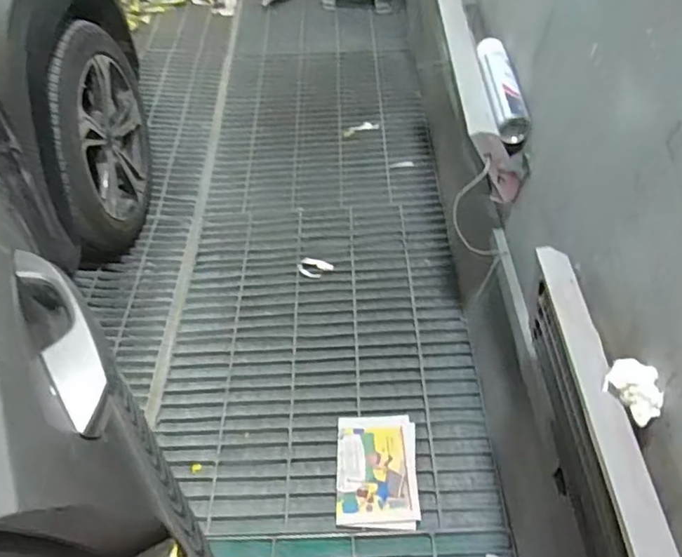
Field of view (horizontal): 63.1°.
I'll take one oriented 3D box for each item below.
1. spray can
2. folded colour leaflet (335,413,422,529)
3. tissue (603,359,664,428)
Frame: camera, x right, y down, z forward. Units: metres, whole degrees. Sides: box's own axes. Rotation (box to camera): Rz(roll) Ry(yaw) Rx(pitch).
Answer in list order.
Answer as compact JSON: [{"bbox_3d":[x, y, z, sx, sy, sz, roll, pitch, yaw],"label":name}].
[{"bbox_3d":[0.334,-0.409,1.175,0.070,0.068,0.298,0,50,0],"label":"spray can"},{"bbox_3d":[0.092,0.478,1.395,0.199,0.013,0.282,-2,50,5],"label":"folded colour leaflet"},{"bbox_3d":[0.361,0.133,0.679,0.068,0.028,0.071,-32,57,-24],"label":"tissue"}]

